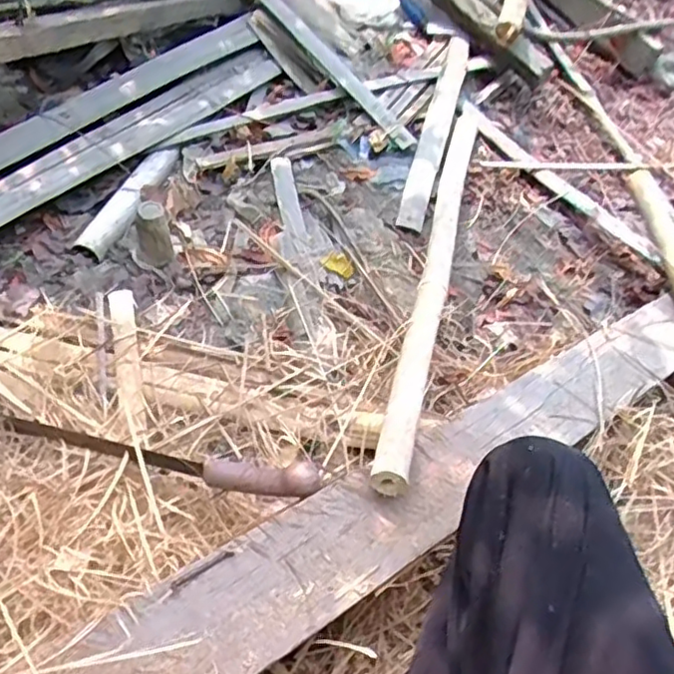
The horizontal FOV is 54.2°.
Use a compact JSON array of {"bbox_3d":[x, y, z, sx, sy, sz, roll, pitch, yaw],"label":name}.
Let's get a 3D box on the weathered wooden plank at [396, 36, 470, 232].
[{"bbox_3d":[0.201,-0.434,1.270,0.047,0.021,0.638,14,48,5],"label":"weathered wooden plank"}]

